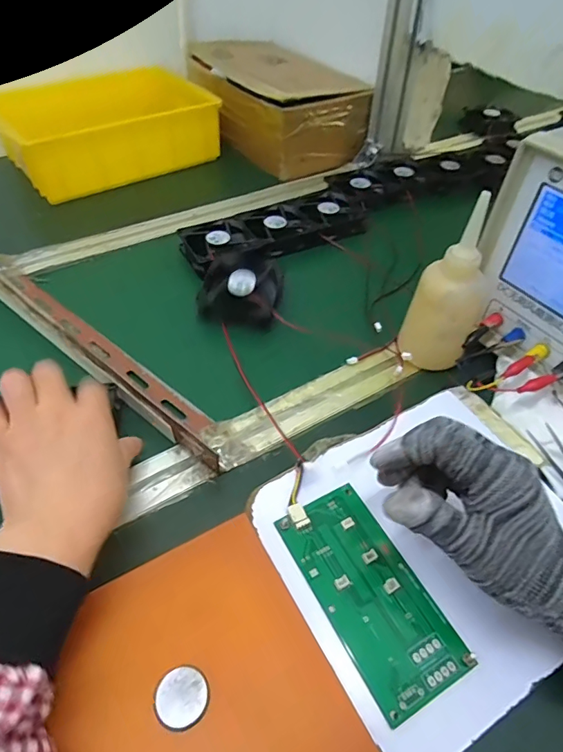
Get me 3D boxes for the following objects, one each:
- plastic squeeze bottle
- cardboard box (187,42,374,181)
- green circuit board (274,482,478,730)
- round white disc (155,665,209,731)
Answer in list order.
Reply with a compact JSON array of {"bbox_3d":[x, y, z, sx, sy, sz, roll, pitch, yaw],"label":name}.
[{"bbox_3d":[0.150,-0.074,0.425,0.064,0.149,0.050,22,50,19],"label":"plastic squeeze bottle"},{"bbox_3d":[-0.010,-0.449,0.775,0.177,0.105,0.285,-26,52,-23],"label":"cardboard box"},{"bbox_3d":[0.056,0.135,0.306,0.064,0.009,0.133,-22,51,-20],"label":"green circuit board"},{"bbox_3d":[-0.055,0.177,0.261,0.028,0.004,0.028,0,46,0],"label":"round white disc"}]

